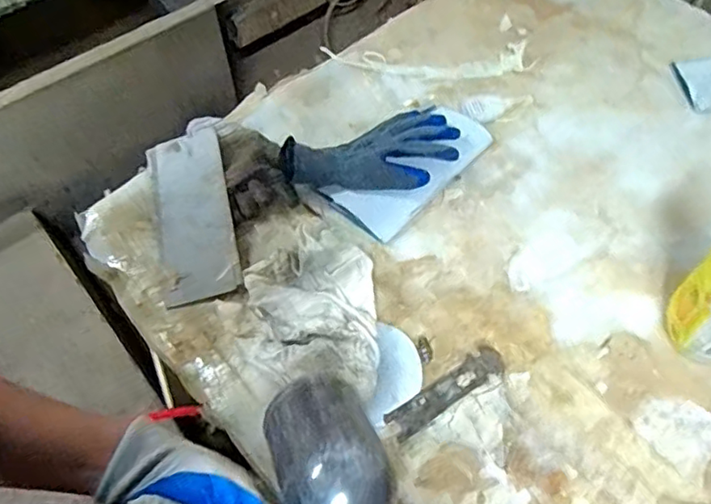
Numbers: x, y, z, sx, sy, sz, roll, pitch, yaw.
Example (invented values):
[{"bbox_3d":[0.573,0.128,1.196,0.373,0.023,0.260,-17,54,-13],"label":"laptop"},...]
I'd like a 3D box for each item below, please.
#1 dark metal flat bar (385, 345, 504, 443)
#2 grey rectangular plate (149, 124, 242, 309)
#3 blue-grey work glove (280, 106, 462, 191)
[{"bbox_3d":[0.096,0.146,0.611,0.140,0.004,0.033,-28,62,-16],"label":"dark metal flat bar"},{"bbox_3d":[-0.203,-0.049,0.727,0.090,0.009,0.233,-17,64,1],"label":"grey rectangular plate"},{"bbox_3d":[0.023,-0.119,0.752,0.227,0.050,0.122,-20,60,-11],"label":"blue-grey work glove"}]

